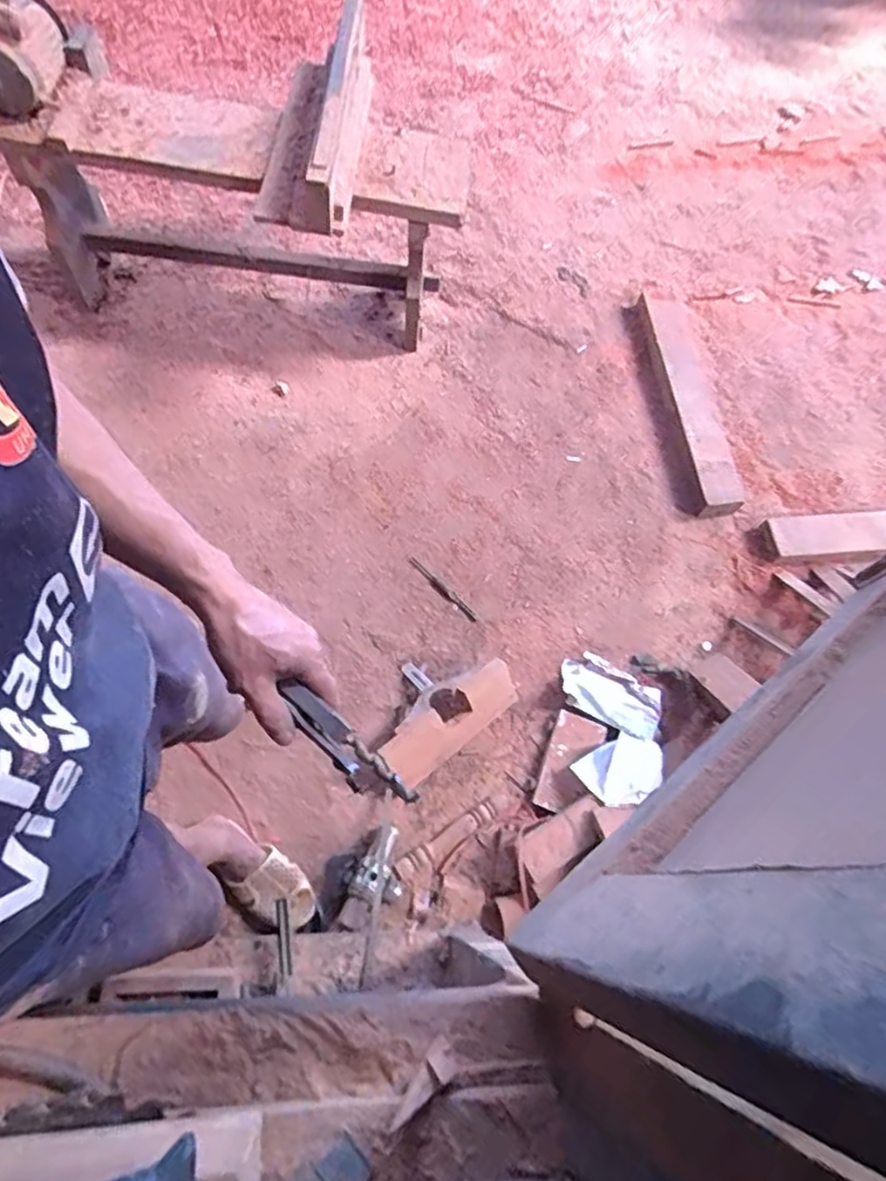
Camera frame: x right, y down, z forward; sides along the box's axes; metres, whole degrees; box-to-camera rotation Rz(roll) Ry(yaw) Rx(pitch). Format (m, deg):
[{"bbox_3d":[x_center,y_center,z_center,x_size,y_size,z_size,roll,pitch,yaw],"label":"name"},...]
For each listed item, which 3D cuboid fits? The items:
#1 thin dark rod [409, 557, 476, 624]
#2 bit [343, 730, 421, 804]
[{"bbox_3d":[-0.001,0.000,1.453,0.205,0.006,0.025,42,69,12],"label":"thin dark rod"},{"bbox_3d":[-0.050,0.144,0.520,0.077,0.012,0.011,42,75,9],"label":"bit"}]

